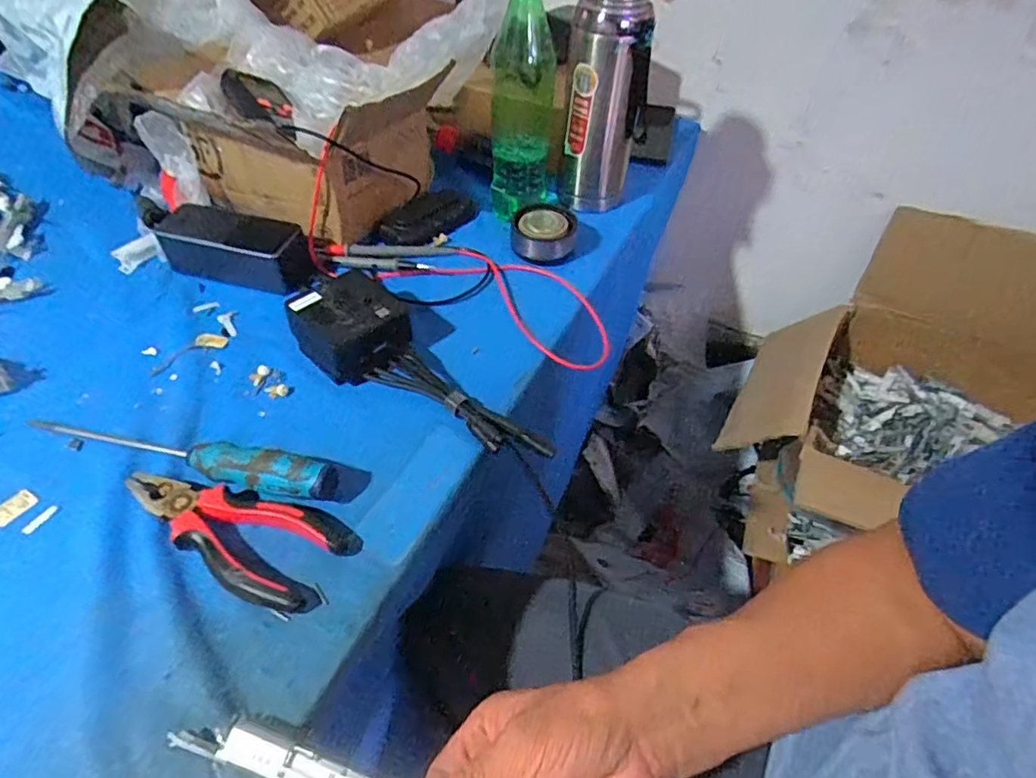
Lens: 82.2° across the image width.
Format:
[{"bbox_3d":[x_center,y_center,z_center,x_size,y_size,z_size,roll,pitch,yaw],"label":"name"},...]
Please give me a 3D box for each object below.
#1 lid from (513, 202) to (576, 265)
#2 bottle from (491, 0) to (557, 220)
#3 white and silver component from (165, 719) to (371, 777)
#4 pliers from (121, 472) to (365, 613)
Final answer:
[{"bbox_3d":[0.028,-0.166,0.625,0.066,0.033,0.059,9,49,5],"label":"lid"},{"bbox_3d":[0.007,-0.299,0.602,0.063,0.230,0.077,3,48,-1],"label":"bottle"},{"bbox_3d":[-0.115,0.192,0.303,0.131,0.018,0.021,13,49,9],"label":"white and silver component"},{"bbox_3d":[-0.186,0.085,0.390,0.155,0.017,0.069,24,51,17],"label":"pliers"}]

